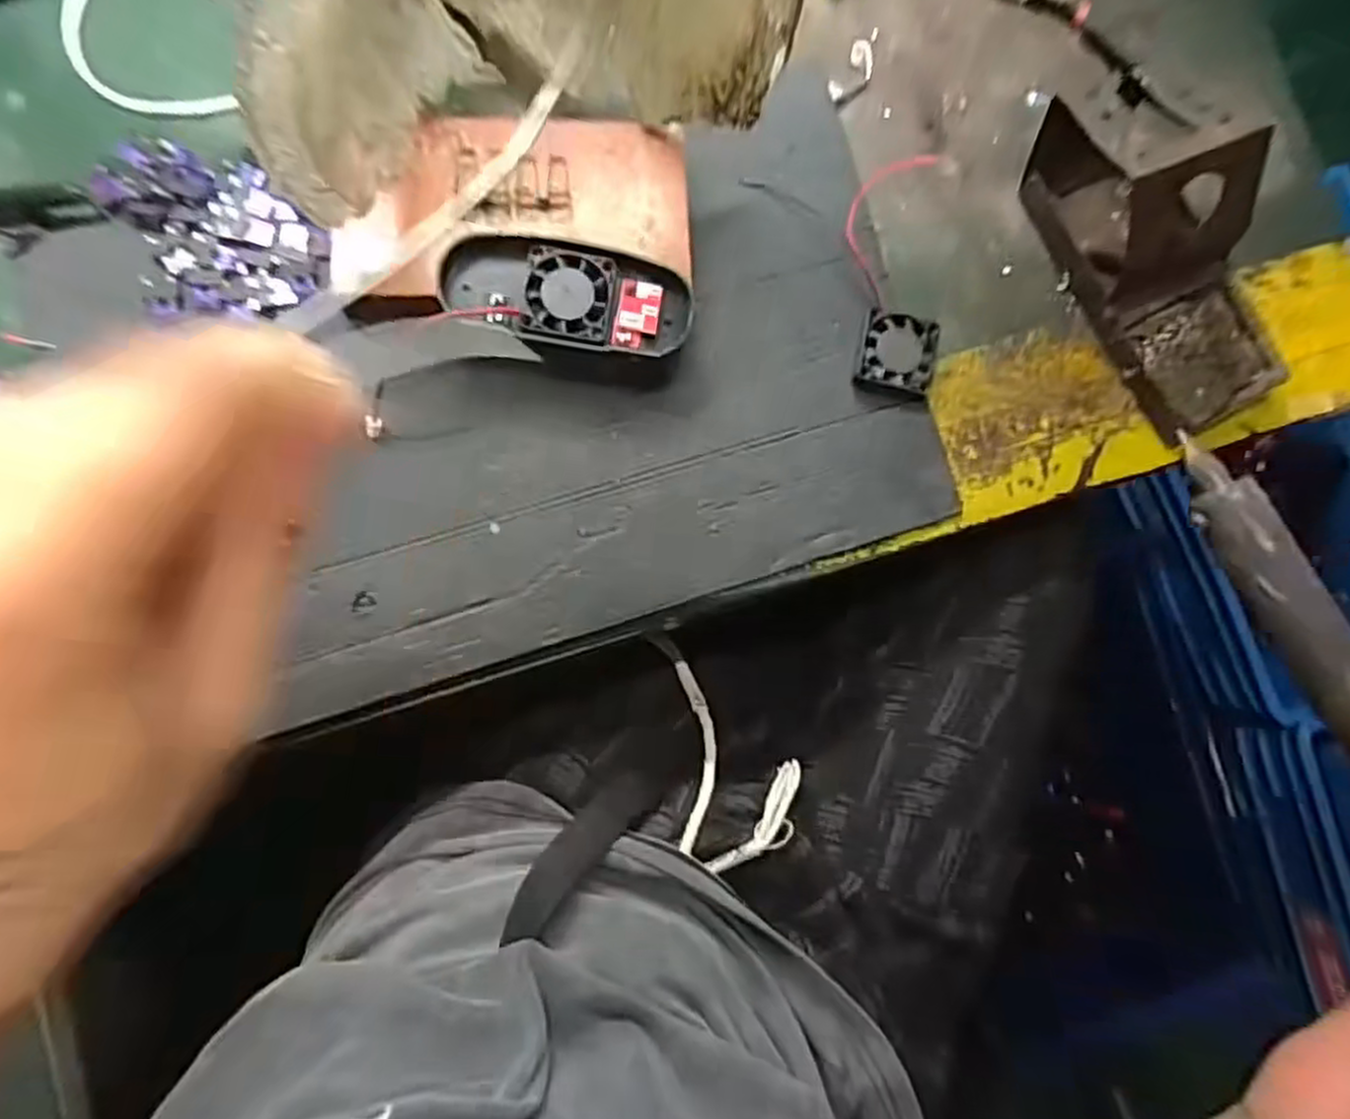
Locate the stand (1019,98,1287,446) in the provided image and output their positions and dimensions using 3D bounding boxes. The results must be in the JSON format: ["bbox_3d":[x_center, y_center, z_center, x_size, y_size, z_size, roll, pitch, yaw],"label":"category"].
[{"bbox_3d":[0.251,-0.157,0.380,0.077,0.081,0.179,-32,88,-8],"label":"stand"}]

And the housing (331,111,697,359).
[{"bbox_3d":[-0.072,-0.163,0.368,0.163,0.035,0.120,8,83,-5],"label":"housing"}]

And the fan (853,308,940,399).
[{"bbox_3d":[0.115,-0.106,0.393,0.038,0.013,0.038,11,83,-4],"label":"fan"}]

